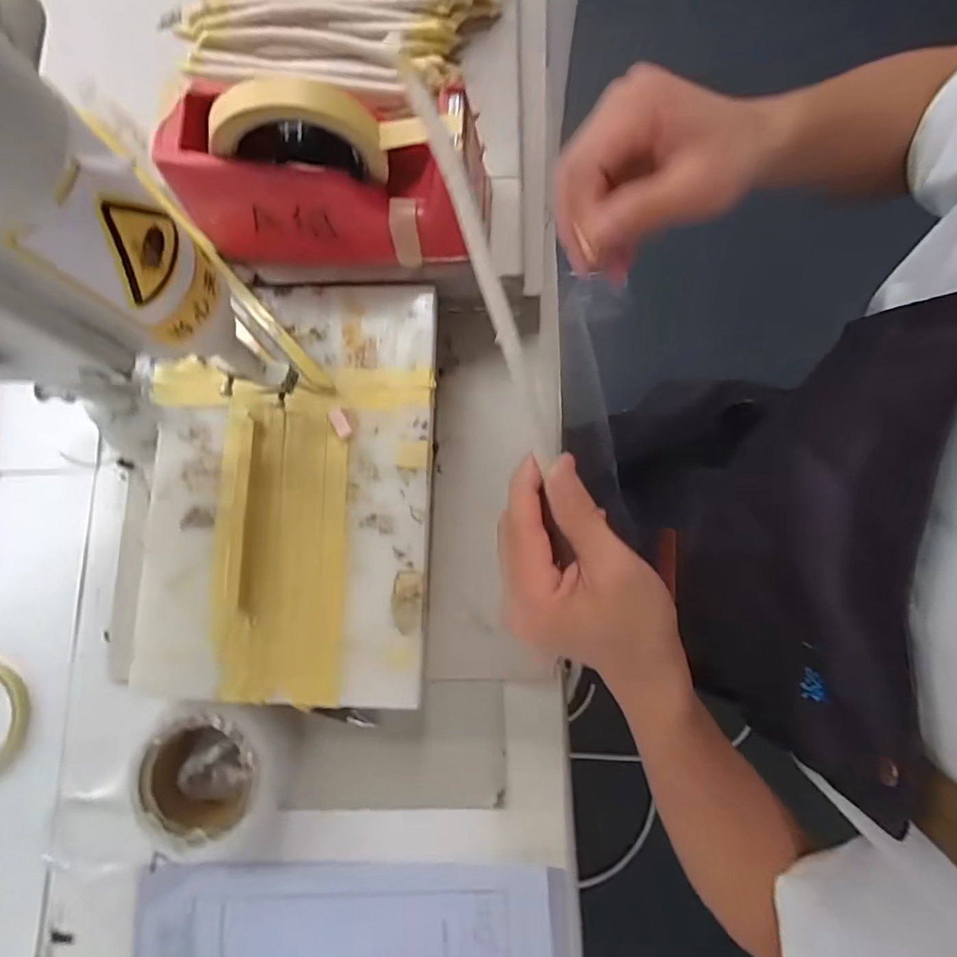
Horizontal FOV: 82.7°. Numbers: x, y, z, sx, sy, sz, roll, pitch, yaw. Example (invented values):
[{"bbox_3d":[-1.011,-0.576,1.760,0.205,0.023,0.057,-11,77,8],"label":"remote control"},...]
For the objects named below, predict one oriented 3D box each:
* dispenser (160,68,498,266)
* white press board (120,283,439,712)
[{"bbox_3d":[-0.096,-0.206,0.358,0.198,0.118,0.070,0,80,2],"label":"dispenser"},{"bbox_3d":[-0.136,0.002,0.388,0.201,0.020,0.296,1,79,1],"label":"white press board"}]

